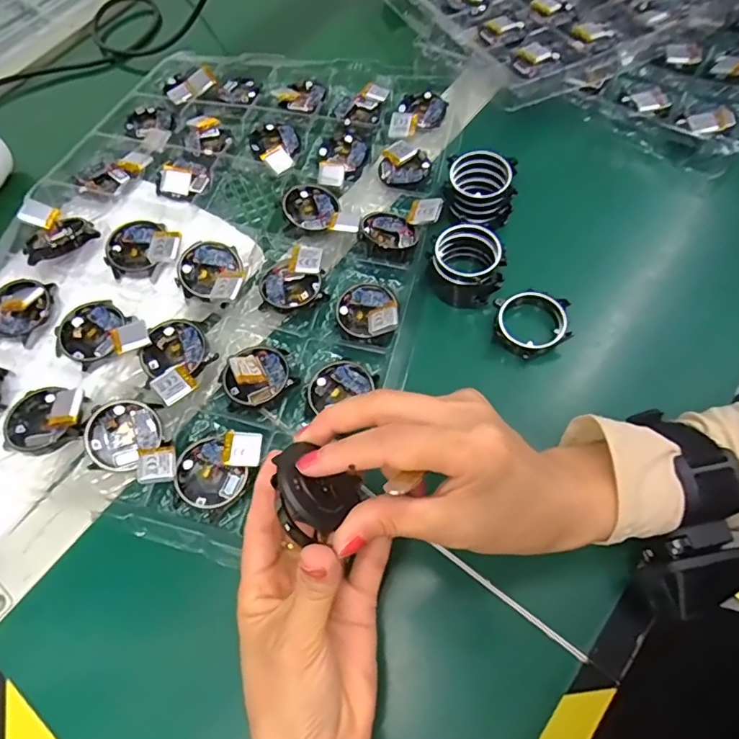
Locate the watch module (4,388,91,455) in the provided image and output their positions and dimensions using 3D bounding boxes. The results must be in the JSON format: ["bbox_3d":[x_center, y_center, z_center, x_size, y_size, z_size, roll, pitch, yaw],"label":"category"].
[{"bbox_3d":[-0.204,0.028,0.331,0.050,0.015,0.042,-15,64,-2],"label":"watch module"}]

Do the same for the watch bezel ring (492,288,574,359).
[{"bbox_3d":[0.112,-0.032,0.368,0.048,0.019,0.046,2,65,7],"label":"watch bezel ring"}]

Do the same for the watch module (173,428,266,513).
[{"bbox_3d":[-0.093,0.063,0.329,0.053,0.017,0.042,-11,64,0],"label":"watch module"}]

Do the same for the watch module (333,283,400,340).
[{"bbox_3d":[-0.002,-0.044,0.373,0.043,0.012,0.045,-5,64,4],"label":"watch module"}]

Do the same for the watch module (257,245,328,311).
[{"bbox_3d":[-0.056,-0.065,0.380,0.050,0.013,0.043,-18,64,-3],"label":"watch module"}]

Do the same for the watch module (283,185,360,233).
[{"bbox_3d":[-0.037,-0.120,0.407,0.041,0.011,0.068,-40,67,-13],"label":"watch module"}]

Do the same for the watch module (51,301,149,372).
[{"bbox_3d":[-0.181,-0.023,0.355,0.064,0.014,0.046,29,70,18],"label":"watch module"}]

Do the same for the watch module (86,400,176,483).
[{"bbox_3d":[-0.148,0.046,0.324,0.050,0.011,0.055,-15,64,-1],"label":"watch module"}]

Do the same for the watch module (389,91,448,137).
[{"bbox_3d":[0.044,-0.223,0.461,0.044,0.009,0.055,10,66,11],"label":"watch module"}]

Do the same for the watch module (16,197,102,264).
[{"bbox_3d":[-0.233,-0.104,0.388,0.049,0.018,0.054,-38,67,-12],"label":"watch module"}]

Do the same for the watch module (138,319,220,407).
[{"bbox_3d":[-0.128,-0.008,0.351,0.044,0.010,0.058,-39,67,-12],"label":"watch module"}]

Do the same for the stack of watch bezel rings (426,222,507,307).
[{"bbox_3d":[0.071,-0.071,0.383,0.052,0.046,0.048,18,68,14],"label":"stack of watch bezel rings"}]

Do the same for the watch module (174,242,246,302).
[{"bbox_3d":[-0.112,-0.070,0.379,0.052,0.013,0.046,13,66,12],"label":"watch module"}]

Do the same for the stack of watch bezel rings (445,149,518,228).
[{"bbox_3d":[0.084,-0.138,0.401,0.050,0.030,0.051,4,65,8],"label":"stack of watch bezel rings"}]

